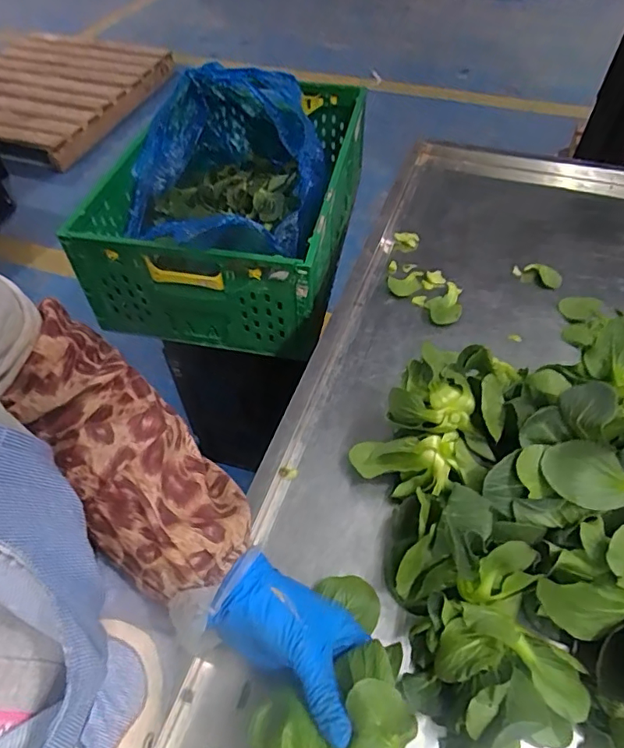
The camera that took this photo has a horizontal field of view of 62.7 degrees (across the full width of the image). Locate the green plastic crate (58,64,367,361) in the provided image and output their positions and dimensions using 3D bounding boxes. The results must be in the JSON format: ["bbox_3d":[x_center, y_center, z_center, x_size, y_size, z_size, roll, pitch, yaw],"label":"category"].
[{"bbox_3d":[-0.138,-0.349,1.000,0.408,0.235,0.583,7,52,7],"label":"green plastic crate"}]

